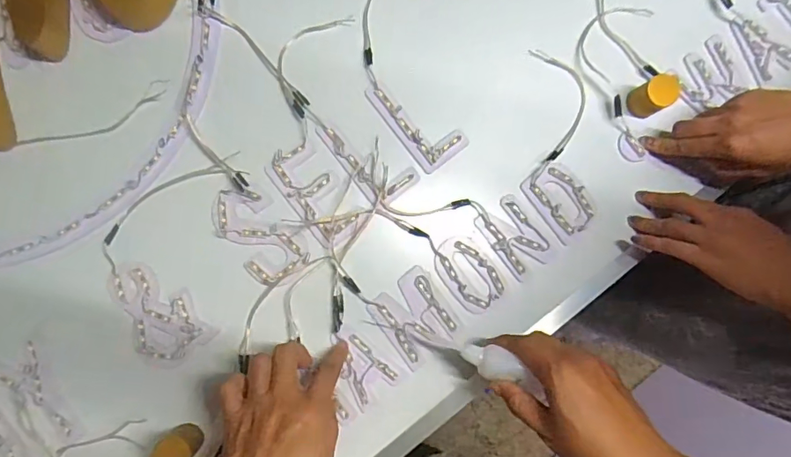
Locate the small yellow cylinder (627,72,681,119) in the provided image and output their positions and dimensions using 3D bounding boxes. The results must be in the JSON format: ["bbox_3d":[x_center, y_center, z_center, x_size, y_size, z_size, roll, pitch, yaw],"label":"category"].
[{"bbox_3d":[0.269,-0.138,0.511,0.038,0.031,0.033,-27,88,-5],"label":"small yellow cylinder"}]

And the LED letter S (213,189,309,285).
[{"bbox_3d":[-0.137,0.006,0.492,0.061,0.005,0.108,-42,90,-5],"label":"LED letter S"}]

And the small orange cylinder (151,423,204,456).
[{"bbox_3d":[-0.201,0.203,0.454,0.032,0.044,0.029,41,85,0],"label":"small orange cylinder"}]

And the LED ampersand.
[{"bbox_3d":[-0.235,0.082,0.480,0.069,0.004,0.106,-38,89,-5],"label":"LED ampersand"}]

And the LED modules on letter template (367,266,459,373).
[{"bbox_3d":[0.021,0.092,0.497,0.067,0.006,0.085,-34,89,-5],"label":"LED modules on letter template"}]

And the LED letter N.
[{"bbox_3d":[0.124,0.009,0.512,0.051,0.004,0.076,-37,89,-5],"label":"LED letter N"}]

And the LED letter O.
[{"bbox_3d":[0.076,0.047,0.506,0.055,0.004,0.080,-35,89,-5],"label":"LED letter O"}]

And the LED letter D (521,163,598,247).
[{"bbox_3d":[0.177,-0.030,0.517,0.058,0.004,0.077,-36,89,-5],"label":"LED letter D"}]

